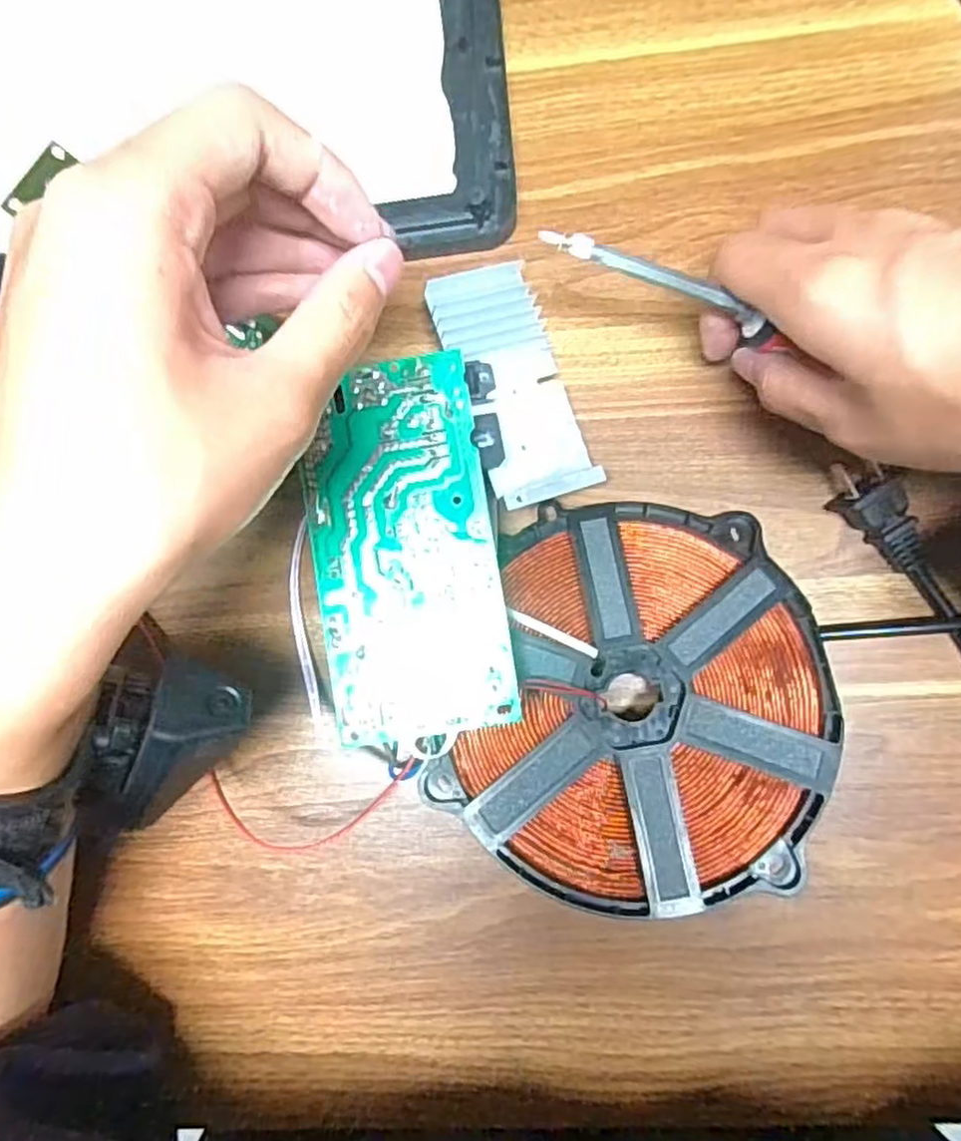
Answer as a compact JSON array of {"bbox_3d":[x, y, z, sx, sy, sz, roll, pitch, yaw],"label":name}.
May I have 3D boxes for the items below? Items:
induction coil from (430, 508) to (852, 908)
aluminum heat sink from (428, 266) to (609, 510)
[{"bbox_3d":[0.068,0.052,0.288,0.141,0.033,0.155,0,86,4],"label":"induction coil"},{"bbox_3d":[0.012,-0.079,0.305,0.046,0.020,0.102,-20,88,-15],"label":"aluminum heat sink"}]

